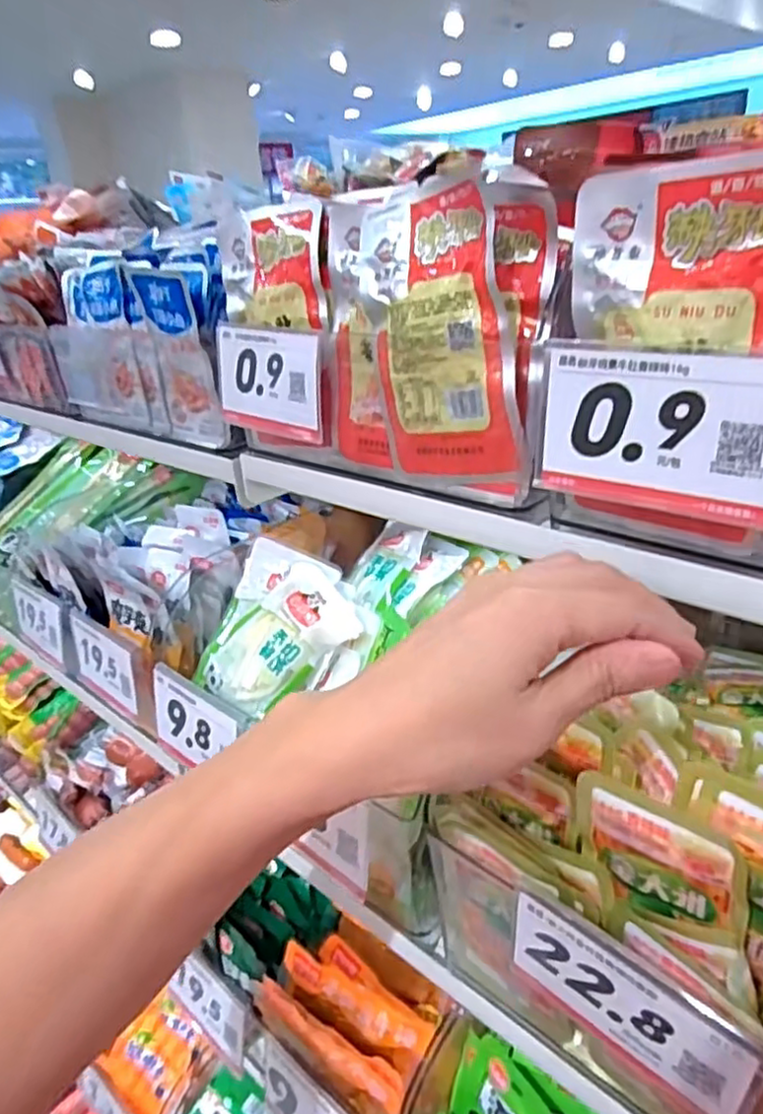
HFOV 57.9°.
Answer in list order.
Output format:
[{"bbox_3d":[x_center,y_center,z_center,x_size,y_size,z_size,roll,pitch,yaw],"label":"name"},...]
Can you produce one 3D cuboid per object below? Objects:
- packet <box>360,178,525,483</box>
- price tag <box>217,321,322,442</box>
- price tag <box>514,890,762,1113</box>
[{"bbox_3d":[0.026,-0.107,0.349,0.083,0.139,0.013,7,23,43],"label":"packet"},{"bbox_3d":[-0.069,-0.108,0.431,0.095,0.064,0.008,21,31,37],"label":"price tag"},{"bbox_3d":[0.095,0.178,0.274,0.094,0.056,0.004,18,35,40],"label":"price tag"}]

